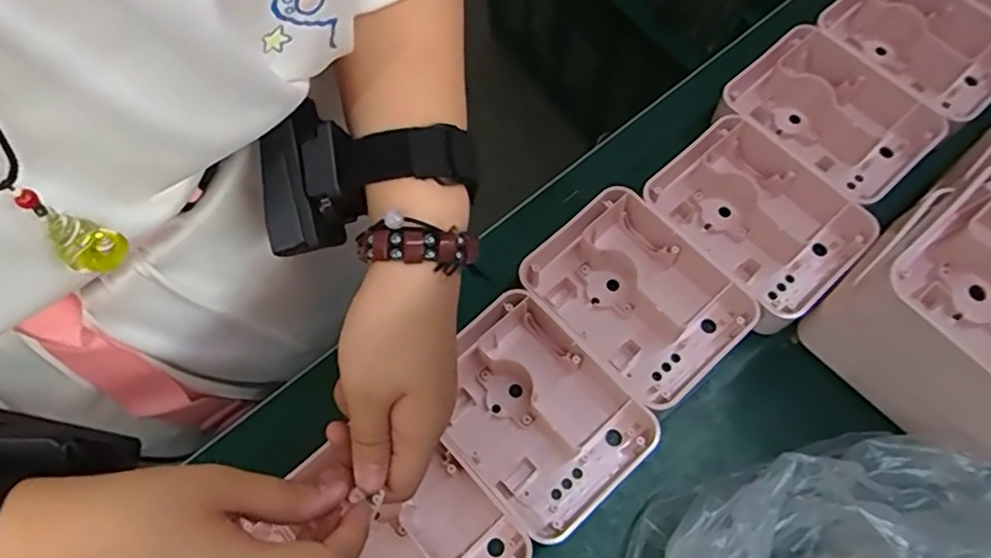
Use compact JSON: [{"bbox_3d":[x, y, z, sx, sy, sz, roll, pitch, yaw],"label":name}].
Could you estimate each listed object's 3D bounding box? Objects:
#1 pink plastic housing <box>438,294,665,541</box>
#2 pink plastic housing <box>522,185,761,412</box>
[{"bbox_3d":[0.023,0.083,0.390,0.102,0.048,0.127,-43,73,-14],"label":"pink plastic housing"},{"bbox_3d":[0.092,0.009,0.410,0.106,0.039,0.129,-41,72,-13],"label":"pink plastic housing"}]

